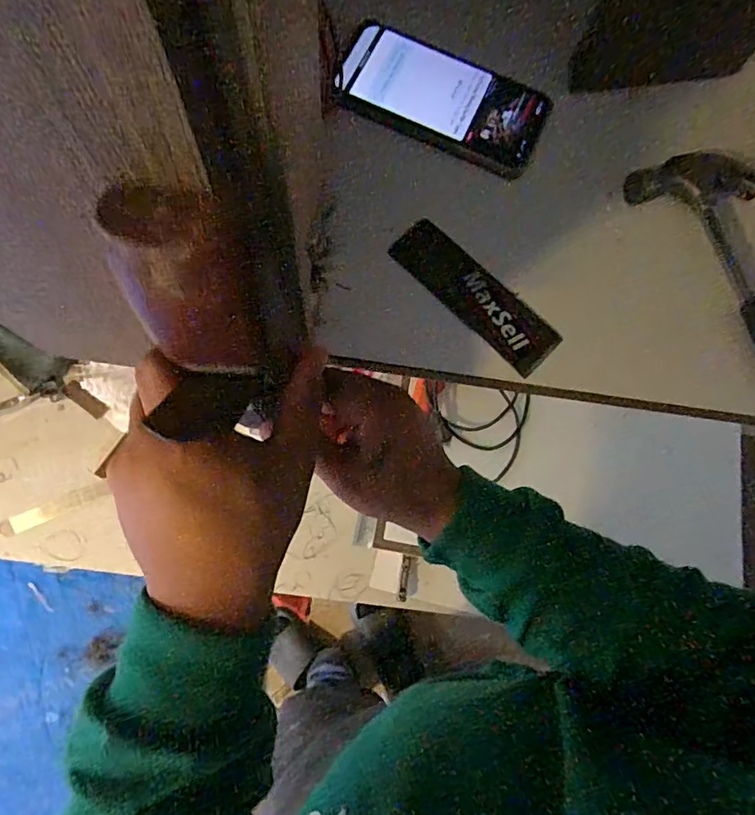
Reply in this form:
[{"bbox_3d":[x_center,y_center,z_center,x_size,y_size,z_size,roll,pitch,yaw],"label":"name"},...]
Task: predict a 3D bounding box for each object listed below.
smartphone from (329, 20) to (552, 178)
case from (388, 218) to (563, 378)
[{"bbox_3d":[0.050,-0.241,0.392,0.161,0.013,0.081,25,74,2],"label":"smartphone"},{"bbox_3d":[0.069,-0.081,0.362,0.134,0.007,0.040,44,76,7],"label":"case"}]

